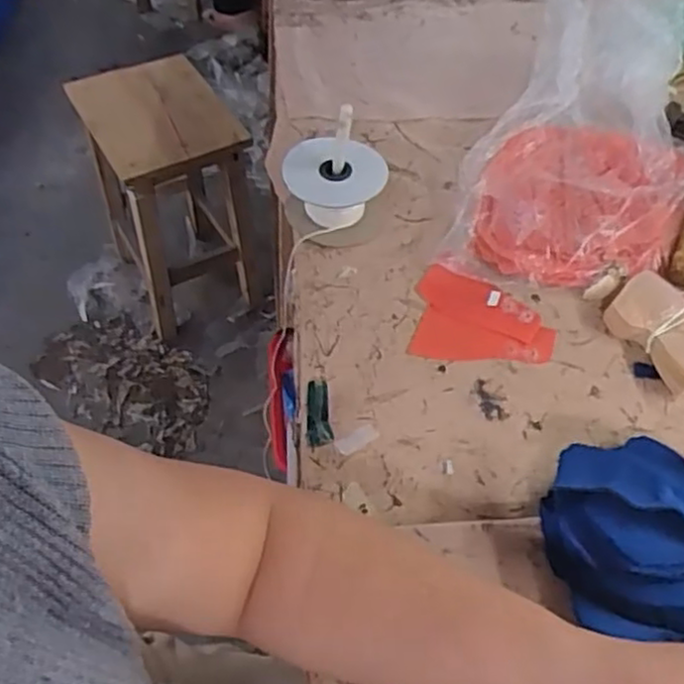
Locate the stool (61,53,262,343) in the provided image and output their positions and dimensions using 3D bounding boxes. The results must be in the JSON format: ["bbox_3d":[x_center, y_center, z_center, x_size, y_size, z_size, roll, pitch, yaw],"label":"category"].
[{"bbox_3d":[-0.336,-0.301,1.433,0.264,0.428,0.336,-23,56,-20],"label":"stool"}]

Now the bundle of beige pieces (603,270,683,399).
[{"bbox_3d":[0.266,-0.011,0.580,0.066,0.027,0.104,-20,56,-16],"label":"bundle of beige pieces"}]

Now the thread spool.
[{"bbox_3d":[-0.007,-0.141,0.652,0.089,0.058,0.076,7,53,3],"label":"thread spool"}]

